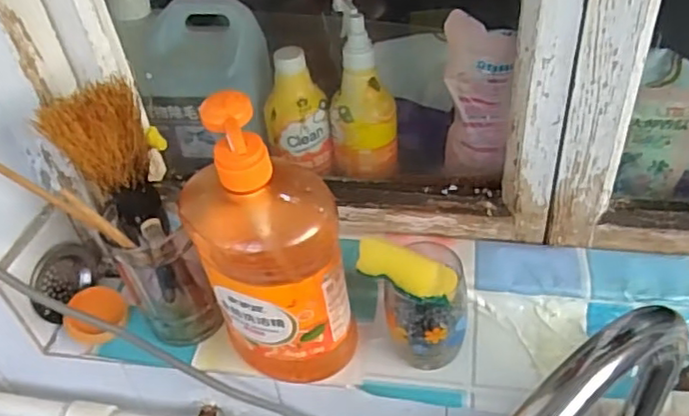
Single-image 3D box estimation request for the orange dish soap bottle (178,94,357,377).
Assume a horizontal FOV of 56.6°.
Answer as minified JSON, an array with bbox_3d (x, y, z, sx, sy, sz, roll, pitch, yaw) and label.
[{"bbox_3d":[-0.057,0.033,0.487,0.105,0.263,0.083,-17,43,-10],"label":"orange dish soap bottle"}]

